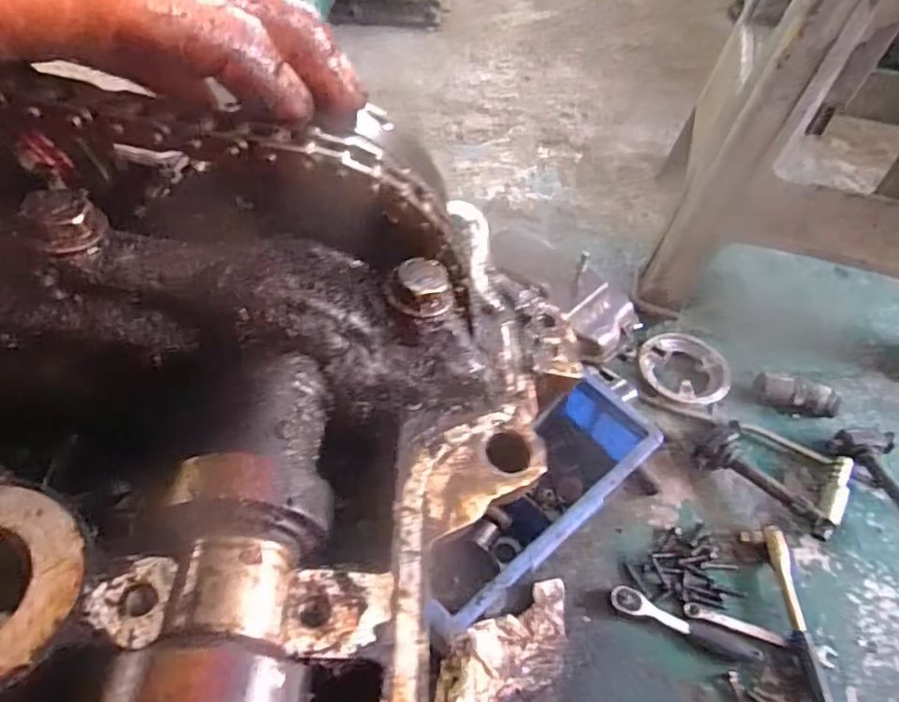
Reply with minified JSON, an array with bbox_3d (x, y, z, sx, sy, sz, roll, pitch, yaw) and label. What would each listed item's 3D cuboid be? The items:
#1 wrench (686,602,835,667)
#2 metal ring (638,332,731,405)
[{"bbox_3d":[0.320,0.292,0.610,0.145,0.013,0.021,15,53,12],"label":"wrench"},{"bbox_3d":[0.322,0.022,0.816,0.115,0.027,0.123,0,51,0],"label":"metal ring"}]

